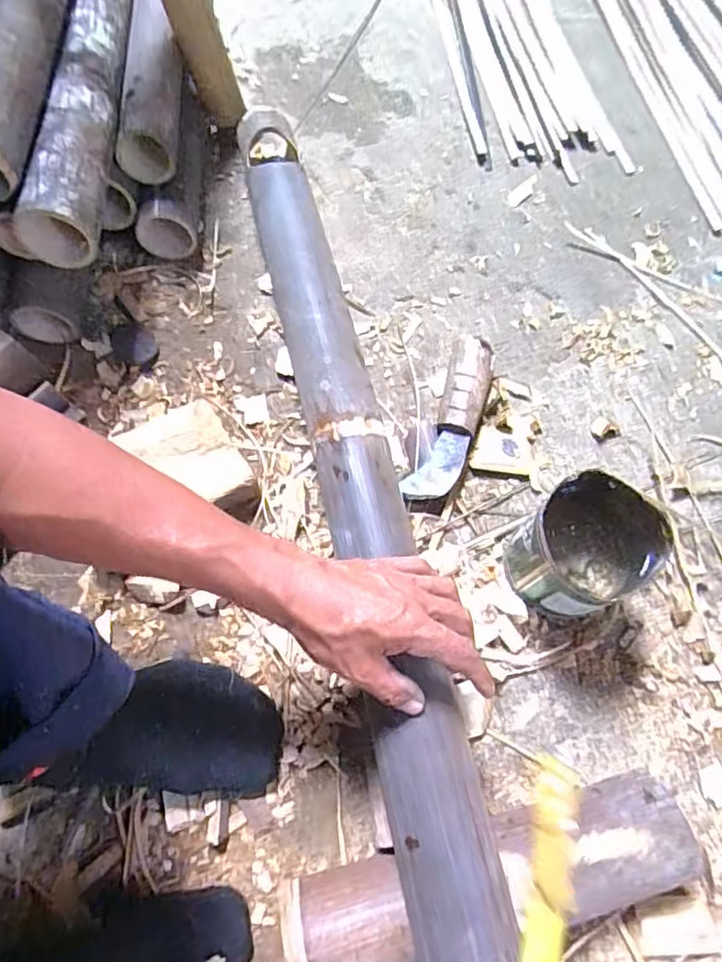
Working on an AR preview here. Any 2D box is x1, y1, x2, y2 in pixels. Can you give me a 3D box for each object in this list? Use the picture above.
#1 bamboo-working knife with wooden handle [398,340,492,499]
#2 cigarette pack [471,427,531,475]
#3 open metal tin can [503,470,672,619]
[{"bbox_3d":[0.098,-0.065,0.571,0.057,0.034,0.193,23,72,10],"label":"bamboo-working knife with wooden handle"},{"bbox_3d":[0.147,-0.032,0.575,0.060,0.007,0.050,7,70,4],"label":"cigarette pack"},{"bbox_3d":[0.189,0.062,0.474,0.097,0.115,0.098,-1,70,1],"label":"open metal tin can"}]

